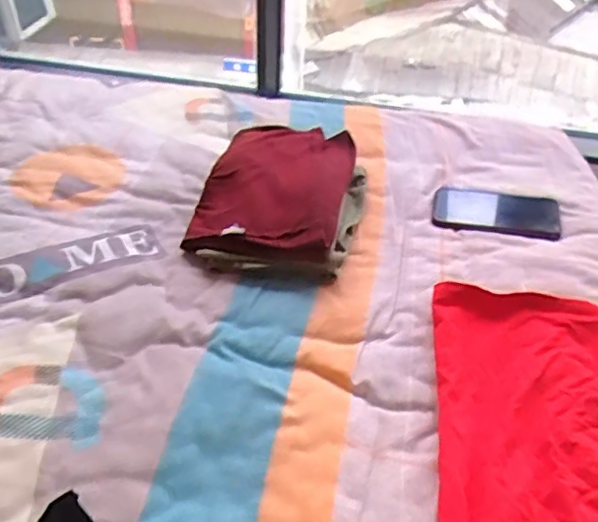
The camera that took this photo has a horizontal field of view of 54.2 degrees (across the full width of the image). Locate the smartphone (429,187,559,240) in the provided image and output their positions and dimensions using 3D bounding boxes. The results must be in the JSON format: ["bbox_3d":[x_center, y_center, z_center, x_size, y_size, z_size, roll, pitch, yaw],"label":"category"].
[{"bbox_3d":[0.260,-0.066,0.780,0.161,0.015,0.090,10,41,9],"label":"smartphone"}]

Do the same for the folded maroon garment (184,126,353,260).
[{"bbox_3d":[-0.027,-0.102,0.769,0.187,0.053,0.289,8,41,7],"label":"folded maroon garment"}]

